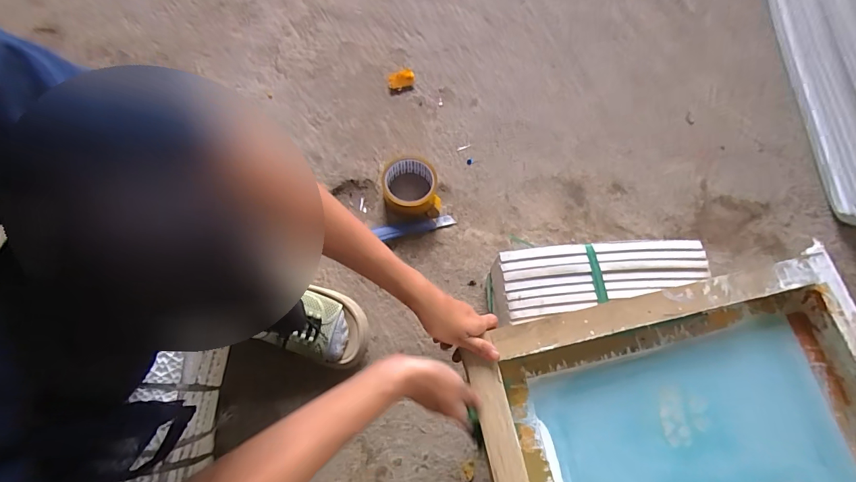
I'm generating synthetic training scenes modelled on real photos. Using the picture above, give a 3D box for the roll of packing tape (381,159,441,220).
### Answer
[{"bbox_3d":[-0.028,-0.092,0.671,0.094,0.047,0.091,0,73,0],"label":"roll of packing tape"}]

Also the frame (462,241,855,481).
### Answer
[{"bbox_3d":[0.305,0.239,0.443,0.465,0.064,0.358,-13,73,-4],"label":"frame"}]

